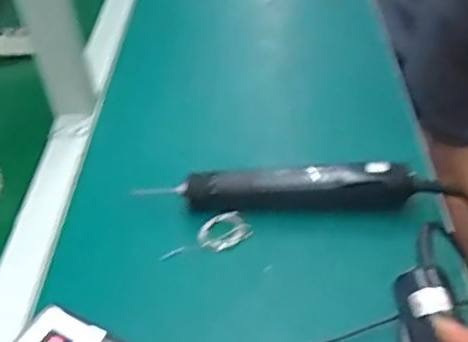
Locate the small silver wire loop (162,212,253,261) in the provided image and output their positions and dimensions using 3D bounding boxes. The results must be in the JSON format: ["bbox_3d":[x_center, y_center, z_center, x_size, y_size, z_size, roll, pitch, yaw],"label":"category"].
[{"bbox_3d":[-0.023,0.061,0.535,0.077,0.009,0.035,-29,46,-24],"label":"small silver wire loop"}]

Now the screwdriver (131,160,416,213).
[{"bbox_3d":[0.040,0.019,0.550,0.228,0.040,0.029,-2,41,4],"label":"screwdriver"}]

